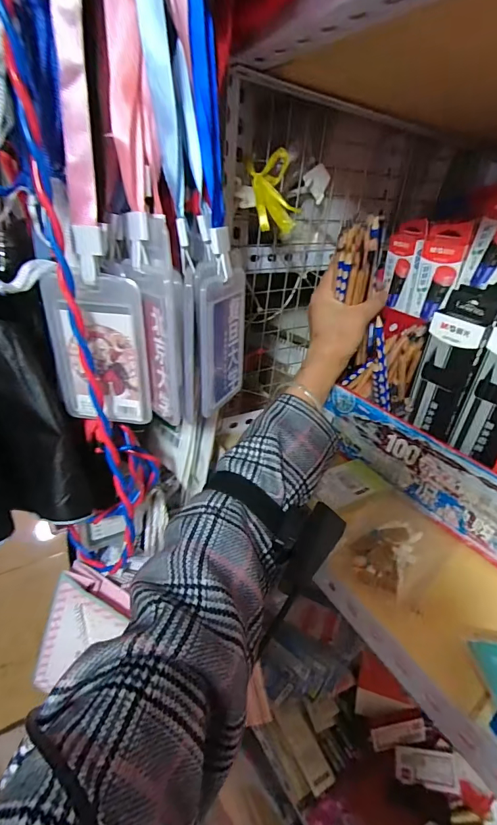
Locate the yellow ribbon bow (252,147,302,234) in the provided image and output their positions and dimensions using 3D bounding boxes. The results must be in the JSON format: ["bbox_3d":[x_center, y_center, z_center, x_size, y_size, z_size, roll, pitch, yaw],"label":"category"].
[{"bbox_3d":[0.027,-0.216,0.385,0.045,0.021,0.094,4,71,-1],"label":"yellow ribbon bow"}]

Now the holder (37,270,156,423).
[{"bbox_3d":[-0.109,-0.043,0.294,0.073,0.109,0.012,10,31,9],"label":"holder"}]

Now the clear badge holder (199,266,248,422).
[{"bbox_3d":[-0.019,-0.056,0.329,0.004,0.110,0.073,15,29,21],"label":"clear badge holder"}]

